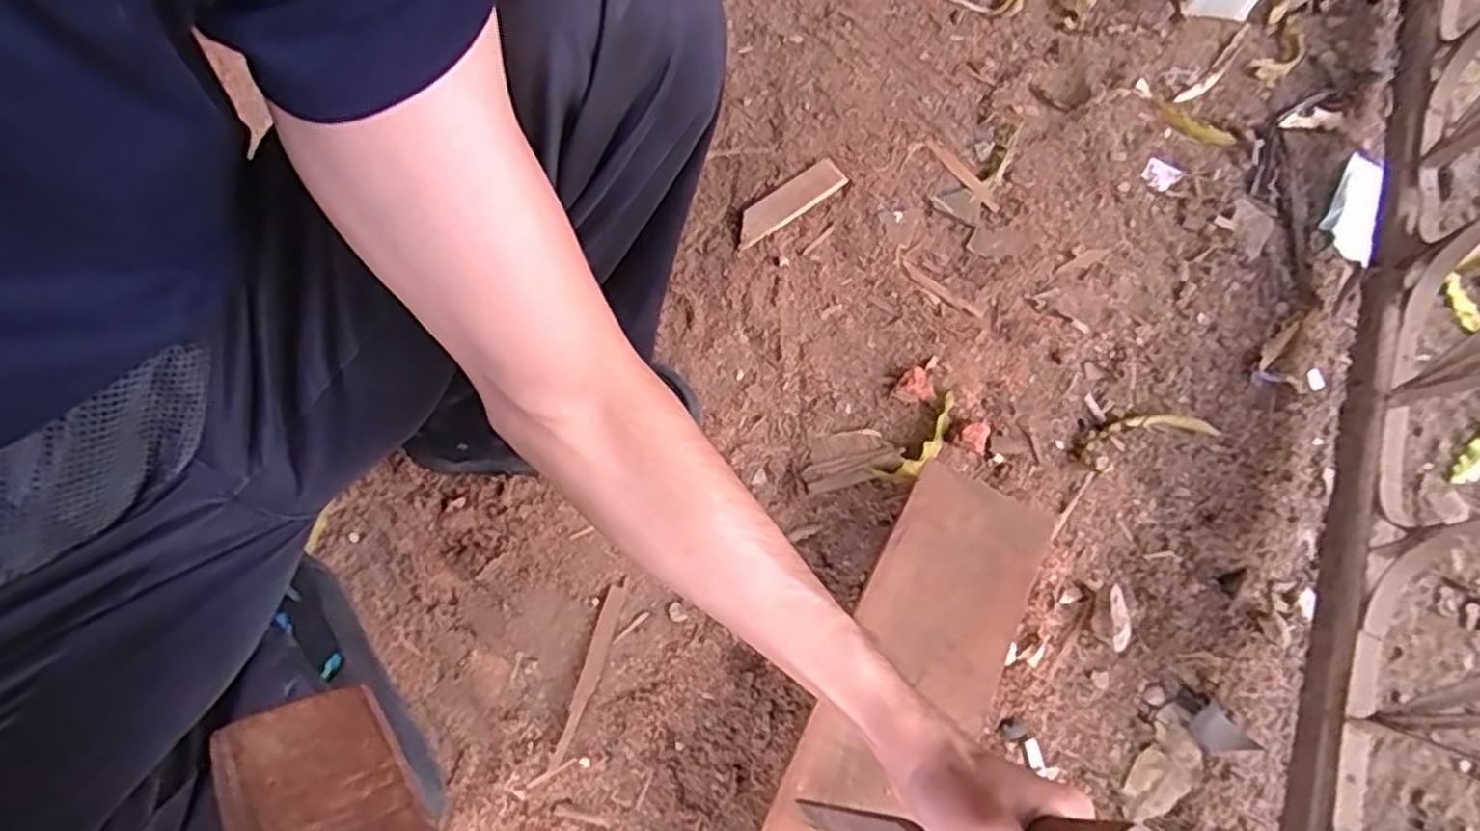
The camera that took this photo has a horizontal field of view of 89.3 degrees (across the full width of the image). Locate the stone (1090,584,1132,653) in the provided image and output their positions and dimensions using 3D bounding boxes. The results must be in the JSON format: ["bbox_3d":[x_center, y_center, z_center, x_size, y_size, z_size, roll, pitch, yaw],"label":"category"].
[{"bbox_3d":[0.319,0.171,0.641,0.031,0.028,0.051,25,69,7],"label":"stone"}]

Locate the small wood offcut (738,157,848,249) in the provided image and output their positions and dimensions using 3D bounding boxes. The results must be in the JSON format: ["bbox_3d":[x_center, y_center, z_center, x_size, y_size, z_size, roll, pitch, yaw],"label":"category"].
[{"bbox_3d":[0.048,-0.220,0.769,0.136,0.013,0.040,-34,74,-15],"label":"small wood offcut"}]

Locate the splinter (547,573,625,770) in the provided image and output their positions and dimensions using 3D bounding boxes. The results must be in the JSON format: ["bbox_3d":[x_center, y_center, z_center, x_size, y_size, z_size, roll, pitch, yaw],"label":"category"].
[{"bbox_3d":[-0.121,0.208,0.606,0.016,0.005,0.150,15,68,3],"label":"splinter"}]

